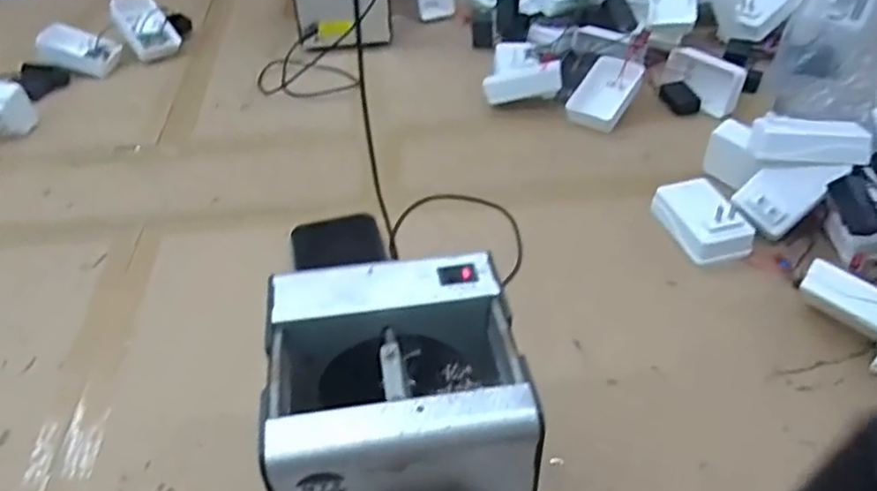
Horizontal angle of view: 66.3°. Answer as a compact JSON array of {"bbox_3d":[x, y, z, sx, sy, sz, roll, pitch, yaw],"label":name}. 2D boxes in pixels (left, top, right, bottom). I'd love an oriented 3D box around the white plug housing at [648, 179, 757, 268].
[{"bbox_3d":[0.233,-0.029,0.600,0.051,0.035,0.091,-14,43,-14],"label":"white plug housing"}]

